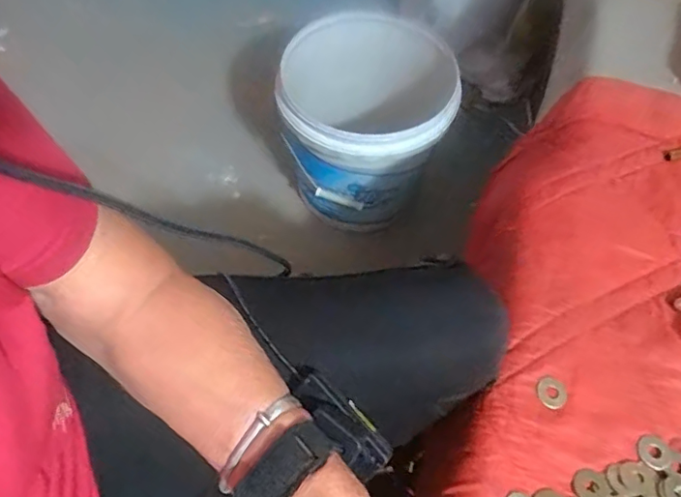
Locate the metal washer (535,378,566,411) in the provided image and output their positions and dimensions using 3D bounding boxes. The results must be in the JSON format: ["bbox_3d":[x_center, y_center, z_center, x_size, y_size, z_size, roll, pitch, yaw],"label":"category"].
[{"bbox_3d":[0.151,0.103,0.392,0.021,0.004,0.022,2,60,-3],"label":"metal washer"}]

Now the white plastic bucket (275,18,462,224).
[{"bbox_3d":[0.035,-0.189,0.877,0.261,0.241,0.228,-7,61,-8],"label":"white plastic bucket"}]

